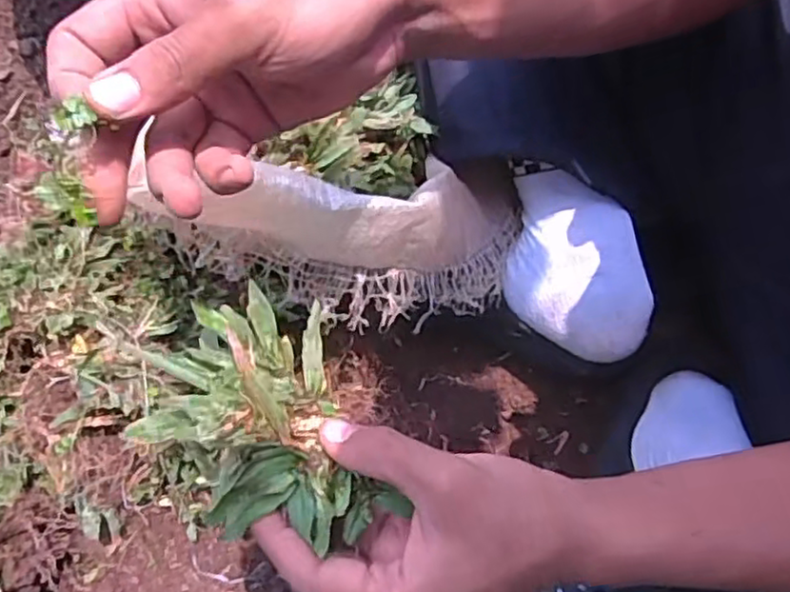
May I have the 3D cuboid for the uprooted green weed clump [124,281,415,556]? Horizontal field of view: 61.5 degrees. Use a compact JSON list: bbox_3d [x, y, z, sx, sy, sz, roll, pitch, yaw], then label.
[{"bbox_3d":[-0.054,0.054,0.293,0.093,0.042,0.120,-42,79,-12],"label":"uprooted green weed clump"}]

